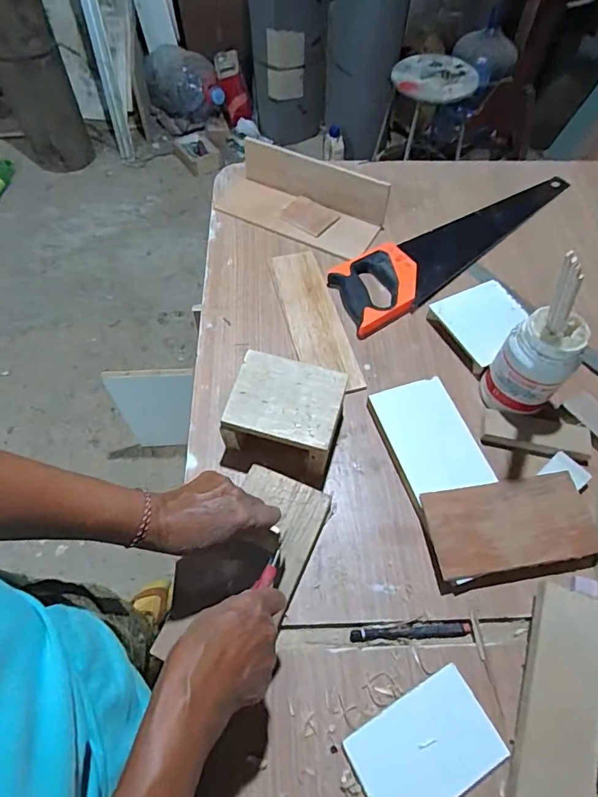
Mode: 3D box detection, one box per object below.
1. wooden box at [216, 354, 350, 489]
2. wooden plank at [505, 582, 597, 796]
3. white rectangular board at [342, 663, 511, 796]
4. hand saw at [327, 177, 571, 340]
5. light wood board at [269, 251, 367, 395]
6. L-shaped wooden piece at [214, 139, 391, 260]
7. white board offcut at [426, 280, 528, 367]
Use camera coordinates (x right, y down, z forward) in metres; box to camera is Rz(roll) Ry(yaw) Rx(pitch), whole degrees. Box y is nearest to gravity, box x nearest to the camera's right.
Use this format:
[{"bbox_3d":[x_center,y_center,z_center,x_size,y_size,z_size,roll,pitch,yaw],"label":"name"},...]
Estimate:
[{"bbox_3d":[-0.017,0.023,0.545,0.121,0.066,0.118,14,58,7],"label":"wooden box"},{"bbox_3d":[0.227,0.270,0.403,0.067,0.025,0.199,18,59,10],"label":"wooden plank"},{"bbox_3d":[0.109,0.302,0.406,0.123,0.007,0.079,-25,61,-16],"label":"white rectangular board"},{"bbox_3d":[0.261,-0.253,0.744,0.506,0.024,0.115,-31,63,-19],"label":"hand saw"},{"bbox_3d":[0.019,-0.113,0.664,0.076,0.006,0.257,-13,59,-9],"label":"light wood board"},{"bbox_3d":[0.003,-0.325,0.766,0.265,0.067,0.126,21,60,12],"label":"L-shaped wooden piece"},{"bbox_3d":[0.259,-0.104,0.652,0.124,0.023,0.115,-23,61,-15],"label":"white board offcut"}]

